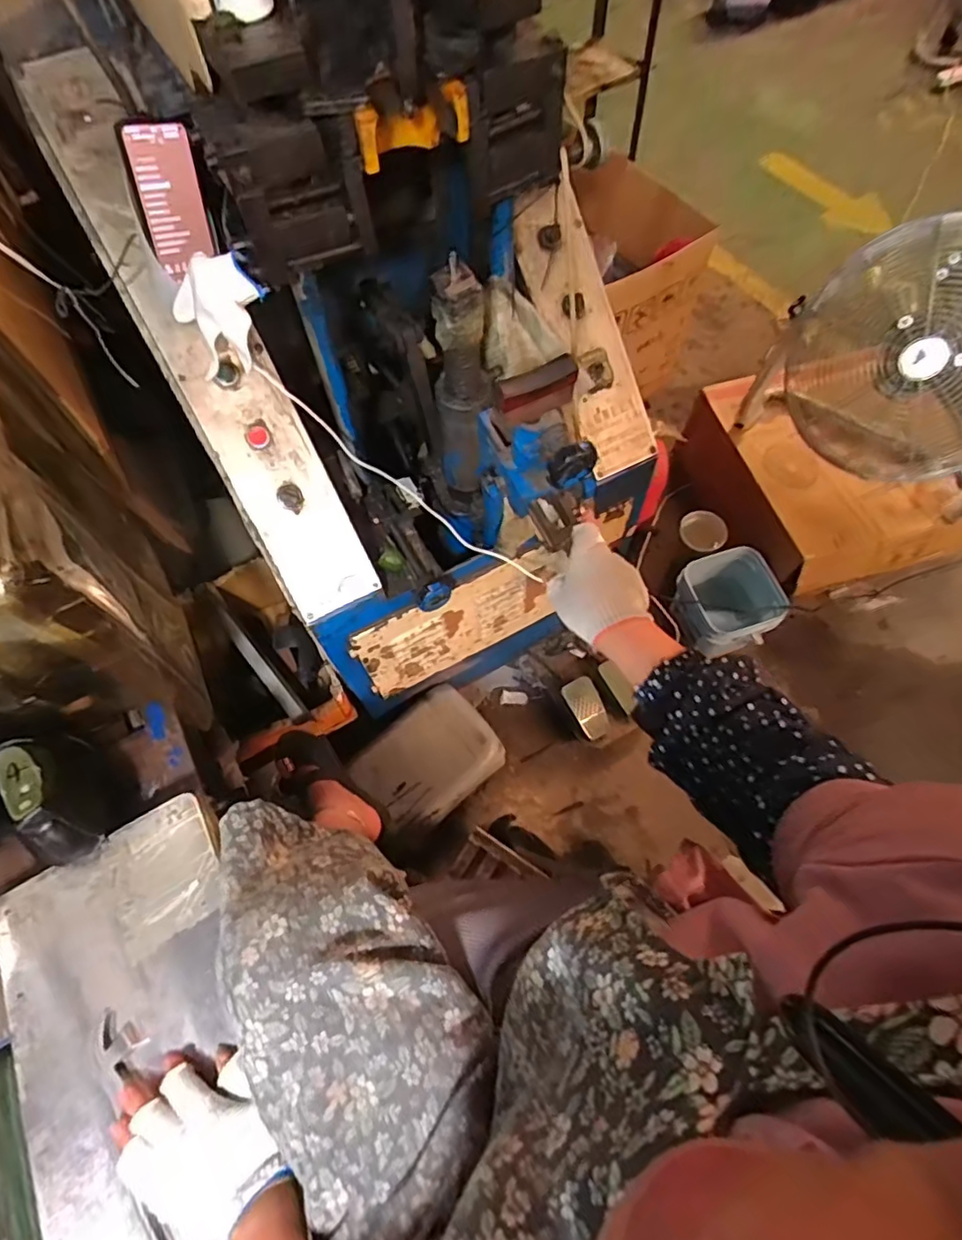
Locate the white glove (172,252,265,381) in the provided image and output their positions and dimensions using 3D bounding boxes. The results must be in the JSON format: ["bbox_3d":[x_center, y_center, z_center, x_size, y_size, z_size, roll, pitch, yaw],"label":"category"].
[{"bbox_3d":[-0.270,-0.316,0.620,0.093,0.103,0.057,-22,65,-8],"label":"white glove"}]

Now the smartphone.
[{"bbox_3d":[-0.341,-0.460,0.651,0.068,0.136,0.011,-29,54,-27],"label":"smartphone"}]

